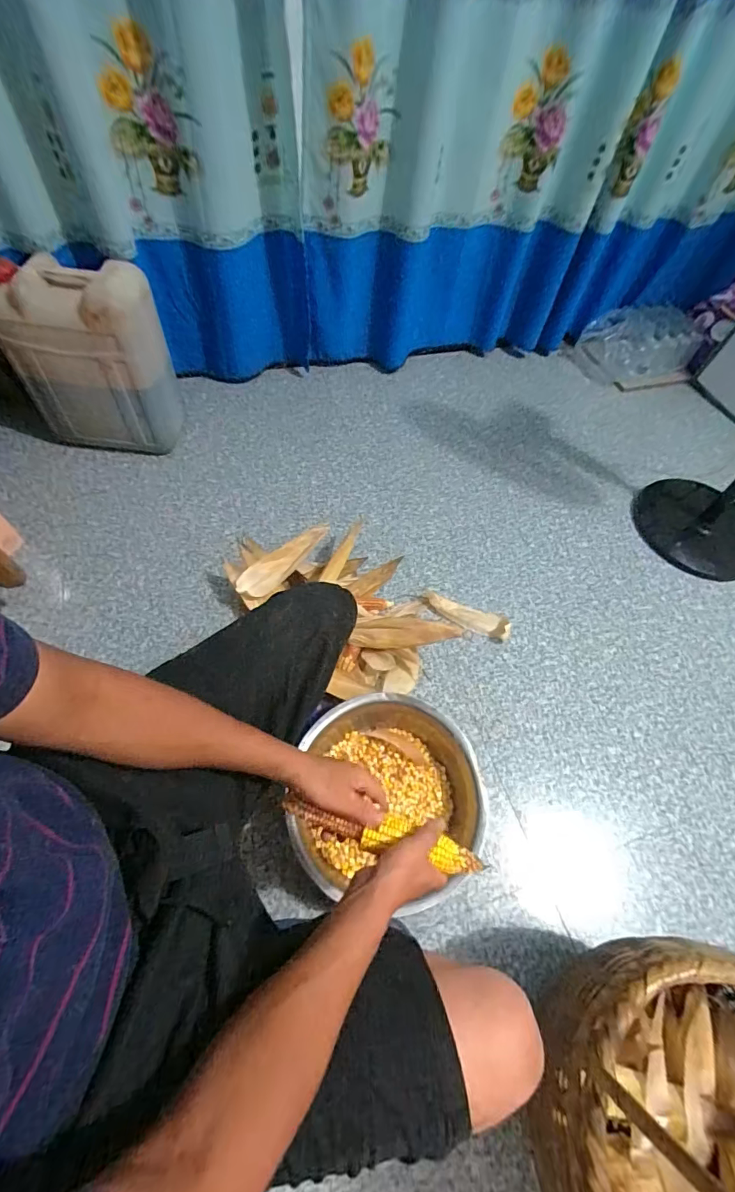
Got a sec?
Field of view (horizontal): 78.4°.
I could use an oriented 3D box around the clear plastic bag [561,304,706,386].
[{"bbox_3d":[0.888,-0.843,1.513,0.363,0.177,0.184,-3,60,-8],"label":"clear plastic bag"}]

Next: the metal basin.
[{"bbox_3d":[0.045,0.345,0.802,0.315,0.097,0.304,17,60,6],"label":"metal basin"}]

